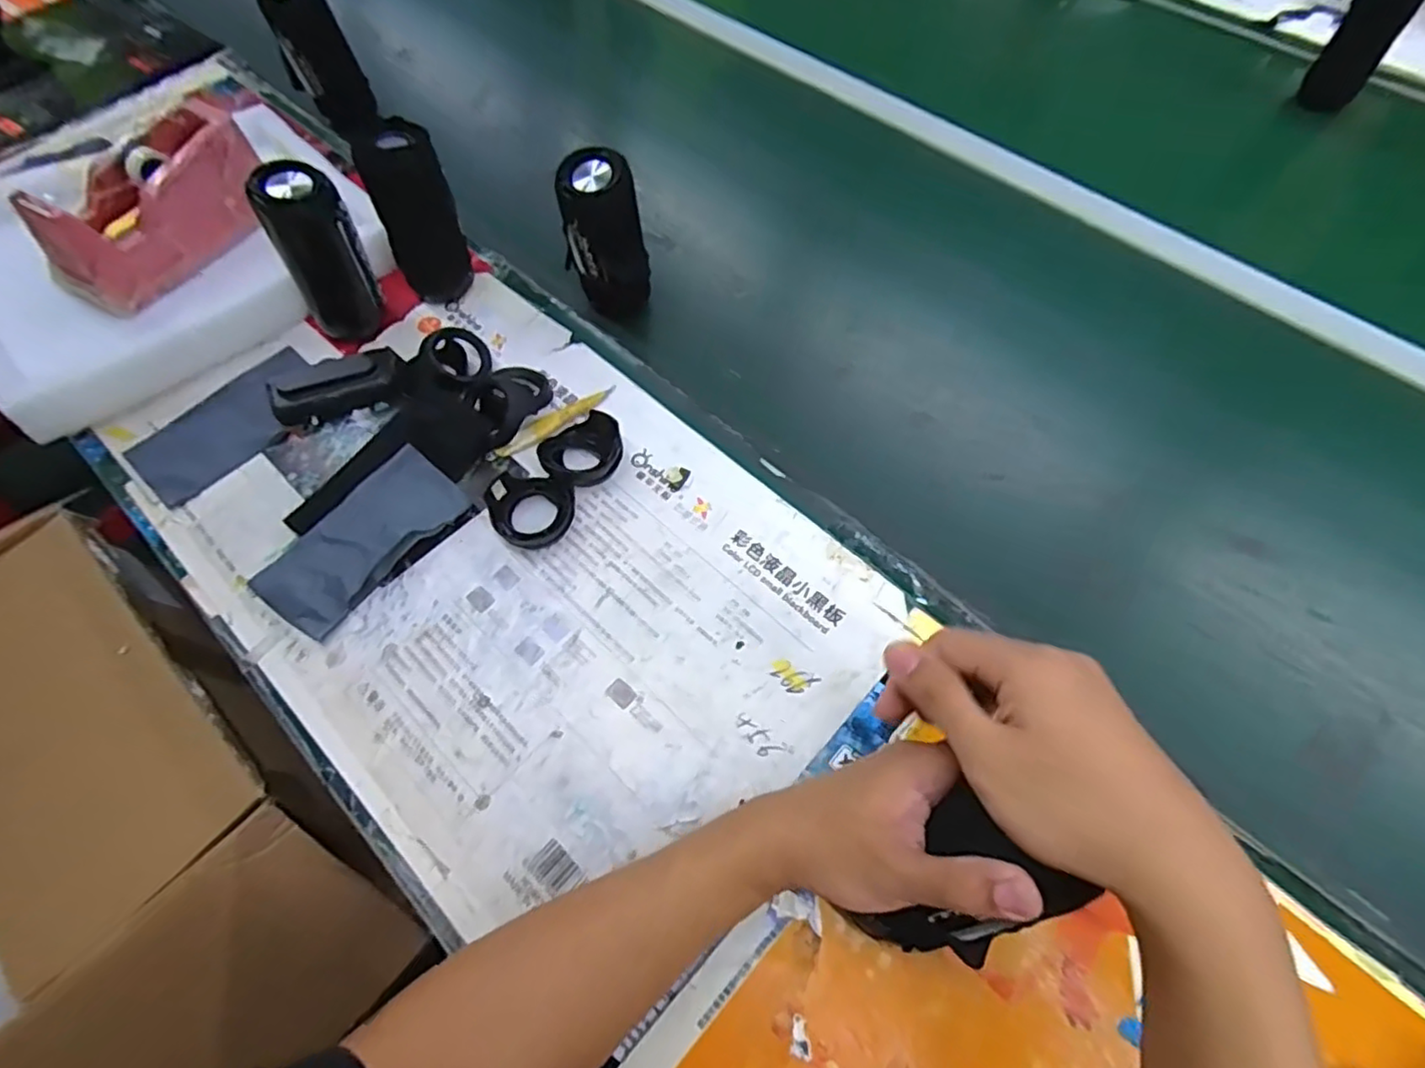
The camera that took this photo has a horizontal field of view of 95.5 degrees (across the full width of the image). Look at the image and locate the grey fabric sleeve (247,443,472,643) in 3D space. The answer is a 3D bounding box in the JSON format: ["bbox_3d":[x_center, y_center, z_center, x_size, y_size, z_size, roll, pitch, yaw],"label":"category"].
[{"bbox_3d":[-0.272,0.002,0.506,0.077,0.017,0.154,35,66,17],"label":"grey fabric sleeve"}]

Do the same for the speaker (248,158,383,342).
[{"bbox_3d":[-0.334,-0.236,0.558,0.066,0.136,0.062,0,61,-1],"label":"speaker"}]

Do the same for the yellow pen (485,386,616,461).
[{"bbox_3d":[-0.140,-0.100,0.567,0.125,0.008,0.016,-35,67,-18],"label":"yellow pen"}]

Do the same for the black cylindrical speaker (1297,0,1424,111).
[{"bbox_3d":[0.817,-0.625,0.809,0.064,0.153,0.056,28,66,14],"label":"black cylindrical speaker"}]

